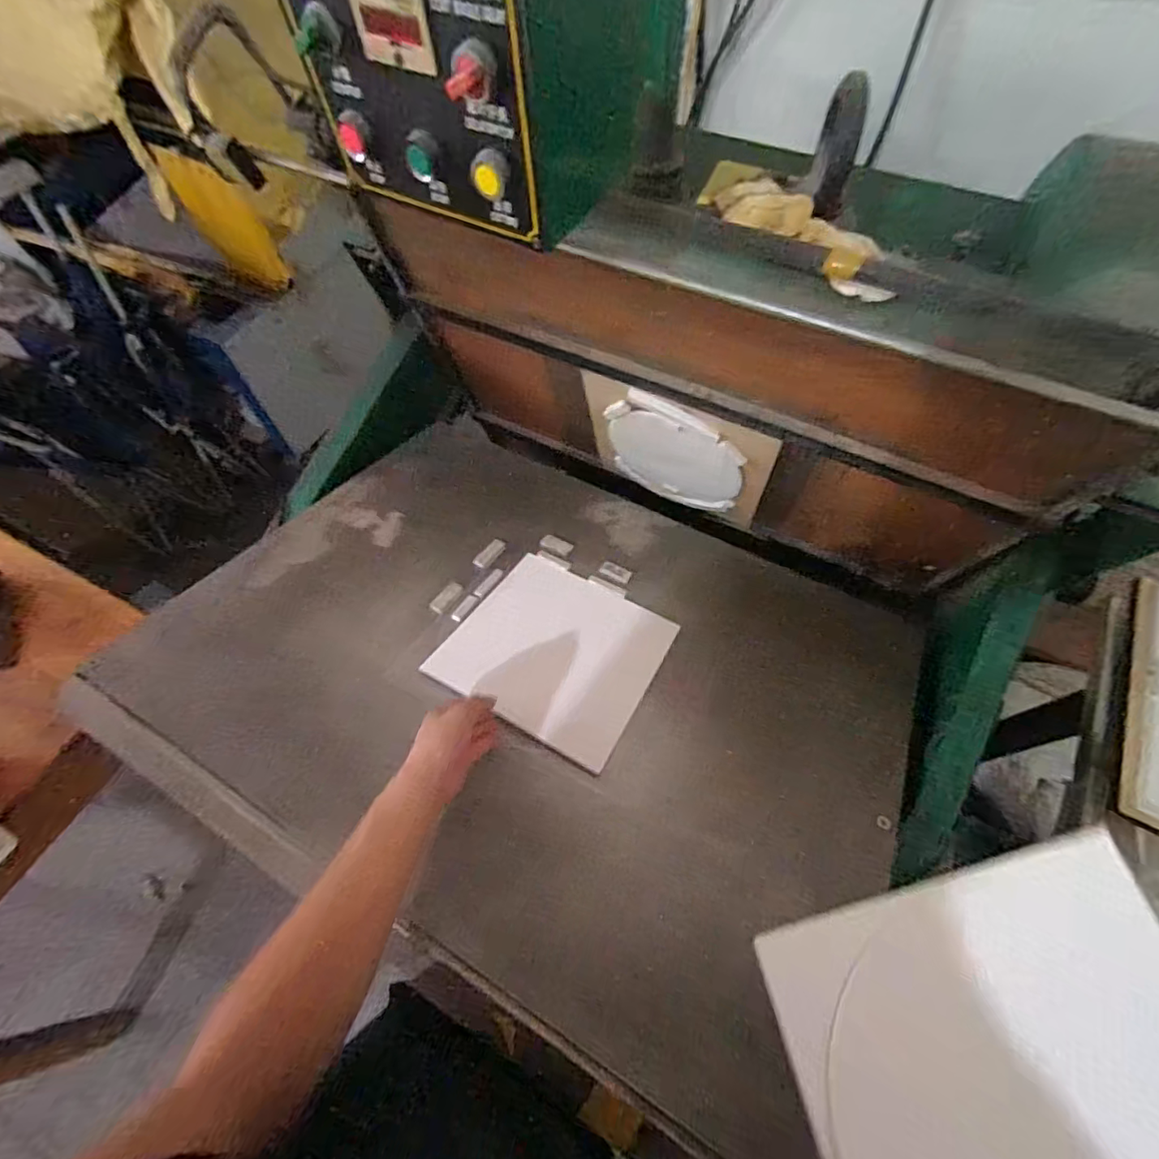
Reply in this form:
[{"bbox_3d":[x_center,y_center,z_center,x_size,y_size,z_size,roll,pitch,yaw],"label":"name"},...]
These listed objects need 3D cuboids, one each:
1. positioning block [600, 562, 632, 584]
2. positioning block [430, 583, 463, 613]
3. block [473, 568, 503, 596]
[{"bbox_3d":[0.057,-0.011,0.840,0.051,0.007,0.026,27,65,15],"label":"positioning block"},{"bbox_3d":[-0.192,0.026,0.771,0.021,0.004,0.056,25,50,14],"label":"positioning block"},{"bbox_3d":[-0.137,0.005,0.800,0.016,0.004,0.061,27,52,15],"label":"block"}]

